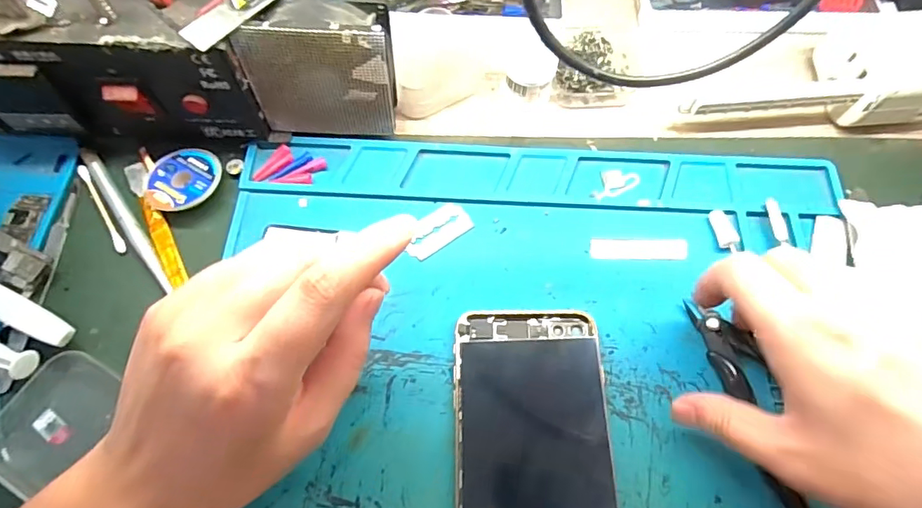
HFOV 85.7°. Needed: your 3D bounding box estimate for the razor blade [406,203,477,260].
[{"bbox_3d":[-0.015,-0.014,0.299,0.042,0.004,0.022,-34,78,-17],"label":"razor blade"}]

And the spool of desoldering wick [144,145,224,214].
[{"bbox_3d":[-0.168,-0.044,0.303,0.040,0.010,0.042,0,67,-1],"label":"spool of desoldering wick"}]

